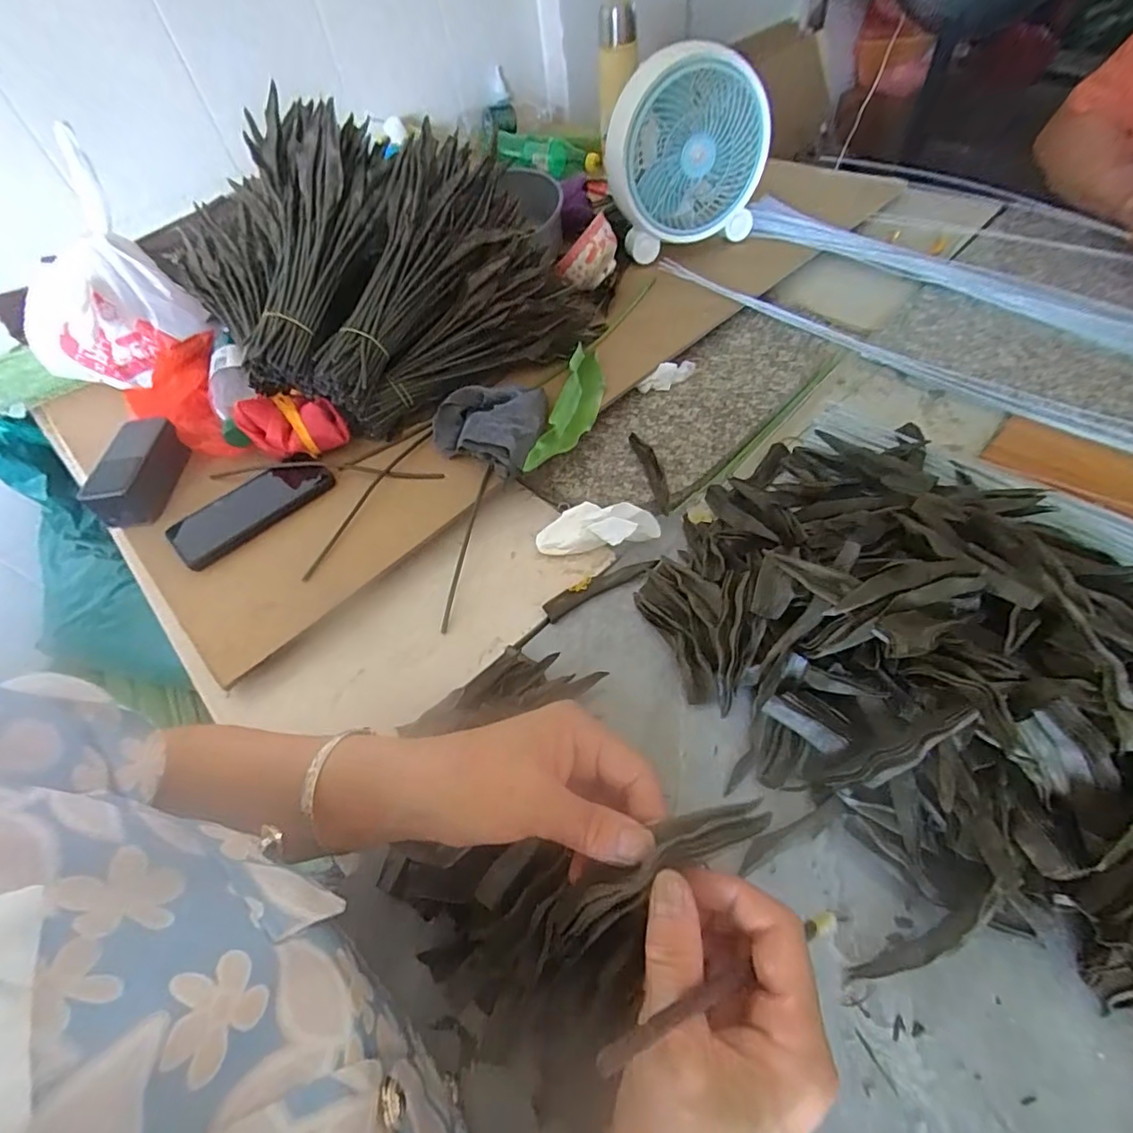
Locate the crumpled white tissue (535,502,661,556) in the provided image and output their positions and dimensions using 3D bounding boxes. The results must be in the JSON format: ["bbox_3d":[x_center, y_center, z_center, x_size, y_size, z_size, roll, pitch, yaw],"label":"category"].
[{"bbox_3d":[0.030,-0.037,0.532,0.110,0.036,0.051,6,53,10],"label":"crumpled white tissue"}]

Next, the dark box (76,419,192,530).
[{"bbox_3d":[-0.464,-0.107,0.612,0.055,0.046,0.128,-4,52,2],"label":"dark box"}]

